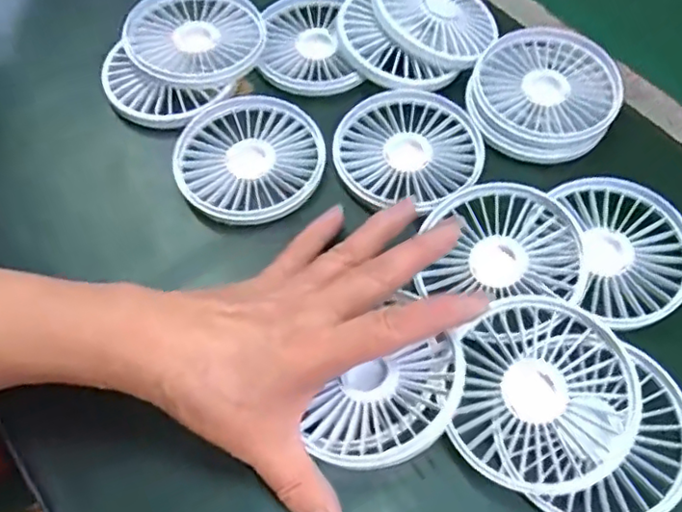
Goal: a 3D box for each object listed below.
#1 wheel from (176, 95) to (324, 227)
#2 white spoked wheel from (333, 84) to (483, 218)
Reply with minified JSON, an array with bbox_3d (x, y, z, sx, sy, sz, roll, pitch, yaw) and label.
[{"bbox_3d":[-0.055,-0.060,0.370,0.086,0.008,0.088,2,60,-3],"label":"wheel"},{"bbox_3d":[0.043,-0.066,0.374,0.085,0.019,0.091,2,60,-3],"label":"white spoked wheel"}]

